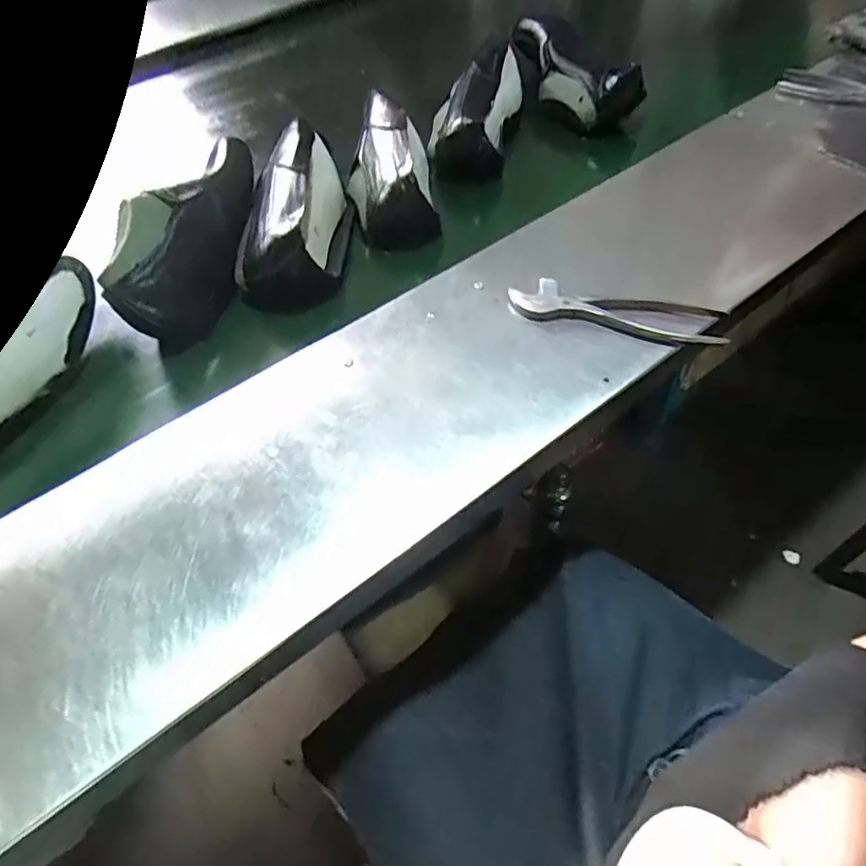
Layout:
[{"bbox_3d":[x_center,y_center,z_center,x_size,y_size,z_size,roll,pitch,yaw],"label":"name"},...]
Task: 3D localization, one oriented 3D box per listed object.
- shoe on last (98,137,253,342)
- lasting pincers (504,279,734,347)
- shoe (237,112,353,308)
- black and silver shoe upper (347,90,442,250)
[{"bbox_3d":[-0.250,-0.214,0.632,0.093,0.098,0.254,3,53,4],"label":"shoe on last"},{"bbox_3d":[0.167,-0.115,0.546,0.191,0.029,0.048,12,54,10],"label":"lasting pincers"},{"bbox_3d":[-0.148,-0.256,0.669,0.101,0.087,0.256,0,53,1],"label":"shoe"},{"bbox_3d":[-0.049,-0.322,0.717,0.103,0.080,0.217,-4,53,-2],"label":"black and silver shoe upper"}]

